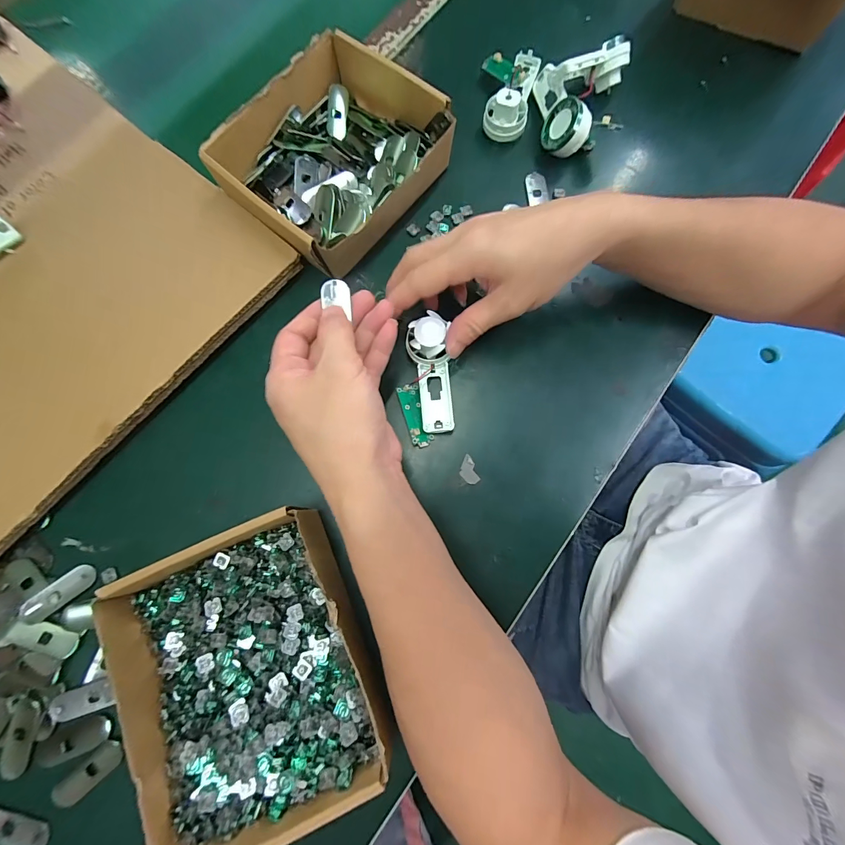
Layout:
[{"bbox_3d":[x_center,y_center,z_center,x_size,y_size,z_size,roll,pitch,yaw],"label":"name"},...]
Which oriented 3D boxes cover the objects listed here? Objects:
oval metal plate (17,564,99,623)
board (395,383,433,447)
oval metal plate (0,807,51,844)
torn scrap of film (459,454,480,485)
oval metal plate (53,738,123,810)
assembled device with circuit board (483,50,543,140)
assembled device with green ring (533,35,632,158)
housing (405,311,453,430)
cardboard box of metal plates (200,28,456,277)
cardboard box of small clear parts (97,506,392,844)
[{"bbox_3d":[-0.269,0.127,0.271,0.053,0.006,0.018,-37,79,-19],"label":"oval metal plate"},{"bbox_3d":[-0.005,-0.005,0.291,0.017,0.005,0.051,-18,78,-3],"label":"board"},{"bbox_3d":[-0.272,0.271,0.241,0.047,0.006,0.017,14,78,4],"label":"oval metal plate"},{"bbox_3d":[0.036,0.037,0.287,0.013,0.004,0.023,-19,78,-3],"label":"torn scrap of film"},{"bbox_3d":[-0.230,0.242,0.249,0.050,0.004,0.018,-42,80,-8],"label":"oval metal plate"},{"bbox_3d":[0.079,-0.315,0.345,0.050,0.033,0.090,13,78,4],"label":"assembled device with circuit board"},{"bbox_3d":[0.149,-0.292,0.330,0.077,0.050,0.088,-3,78,1],"label":"assembled device with green ring"},{"bbox_3d":[0.007,-0.039,0.291,0.031,0.023,0.089,-7,98,0],"label":"housing"},{"bbox_3d":[-0.073,-0.226,0.316,0.151,0.052,0.173,38,81,9],"label":"cardboard box of metal plates"},{"bbox_3d":[-0.110,0.158,0.236,0.150,0.051,0.166,-26,78,-4],"label":"cardboard box of small clear parts"}]

